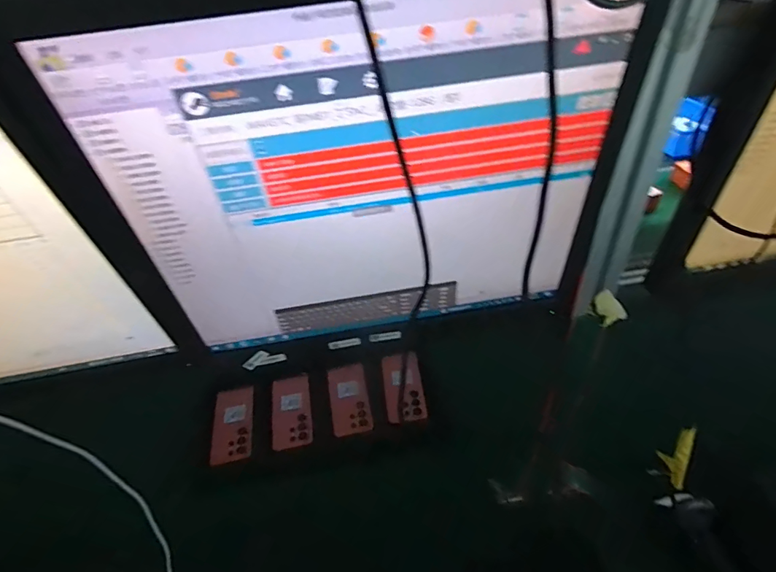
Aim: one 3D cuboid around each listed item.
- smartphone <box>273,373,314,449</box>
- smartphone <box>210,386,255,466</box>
[{"bbox_3d":[-0.192,0.245,0.870,0.075,0.012,0.157,-11,41,-4],"label":"smartphone"},{"bbox_3d":[-0.307,0.275,0.873,0.073,0.016,0.160,-11,41,-4],"label":"smartphone"}]

